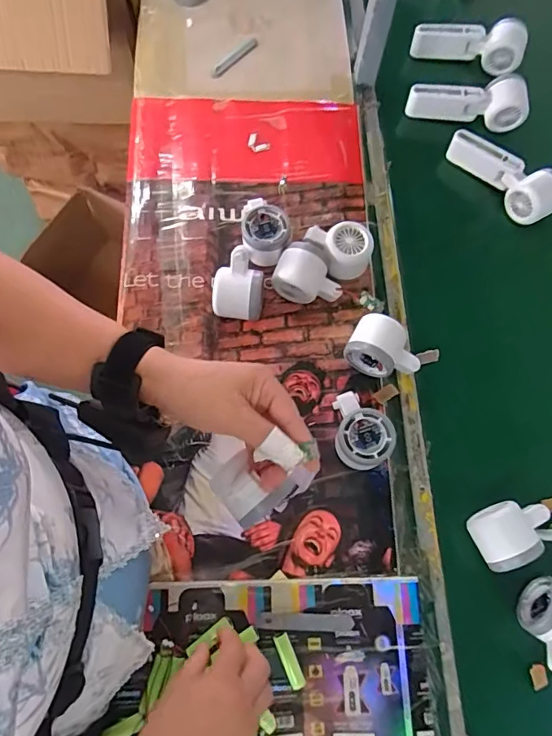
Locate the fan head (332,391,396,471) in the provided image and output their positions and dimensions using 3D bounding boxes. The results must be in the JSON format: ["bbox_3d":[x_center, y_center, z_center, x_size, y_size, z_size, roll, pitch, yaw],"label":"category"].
[{"bbox_3d":[0.088,0.069,0.528,0.057,0.051,0.079,-37,77,-14],"label":"fan head"}]

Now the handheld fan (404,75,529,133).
[{"bbox_3d":[0.282,-0.389,0.710,0.172,0.061,0.047,7,71,0],"label":"handheld fan"}]

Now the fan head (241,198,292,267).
[{"bbox_3d":[-0.014,-0.172,0.606,0.059,0.049,0.086,-5,71,-4],"label":"fan head"}]

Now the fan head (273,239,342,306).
[{"bbox_3d":[0.038,-0.110,0.586,0.076,0.050,0.065,19,71,4],"label":"fan head"}]

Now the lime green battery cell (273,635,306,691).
[{"bbox_3d":[0.013,0.284,0.469,0.015,0.017,0.048,-22,73,-10],"label":"lime green battery cell"}]

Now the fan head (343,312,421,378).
[{"bbox_3d":[0.125,-0.021,0.559,0.082,0.055,0.056,25,72,6],"label":"fan head"}]

